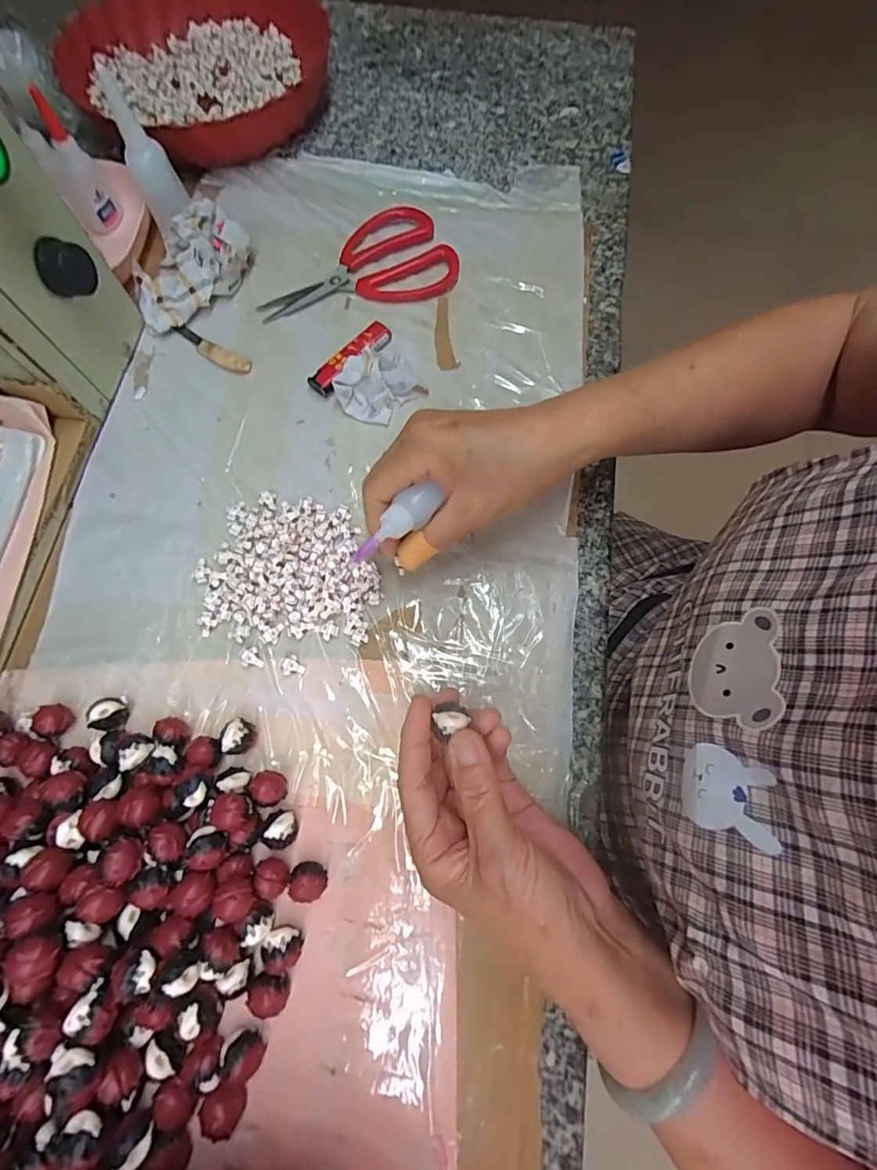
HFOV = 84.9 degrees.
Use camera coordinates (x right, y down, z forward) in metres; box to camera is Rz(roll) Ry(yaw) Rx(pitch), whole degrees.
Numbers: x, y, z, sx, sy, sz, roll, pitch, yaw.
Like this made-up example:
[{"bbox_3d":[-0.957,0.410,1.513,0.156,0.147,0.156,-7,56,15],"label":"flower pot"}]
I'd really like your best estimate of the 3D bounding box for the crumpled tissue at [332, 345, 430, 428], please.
[{"bbox_3d":[-0.045,-0.151,0.356,0.058,0.033,0.050,-43,78,-13],"label":"crumpled tissue"}]

